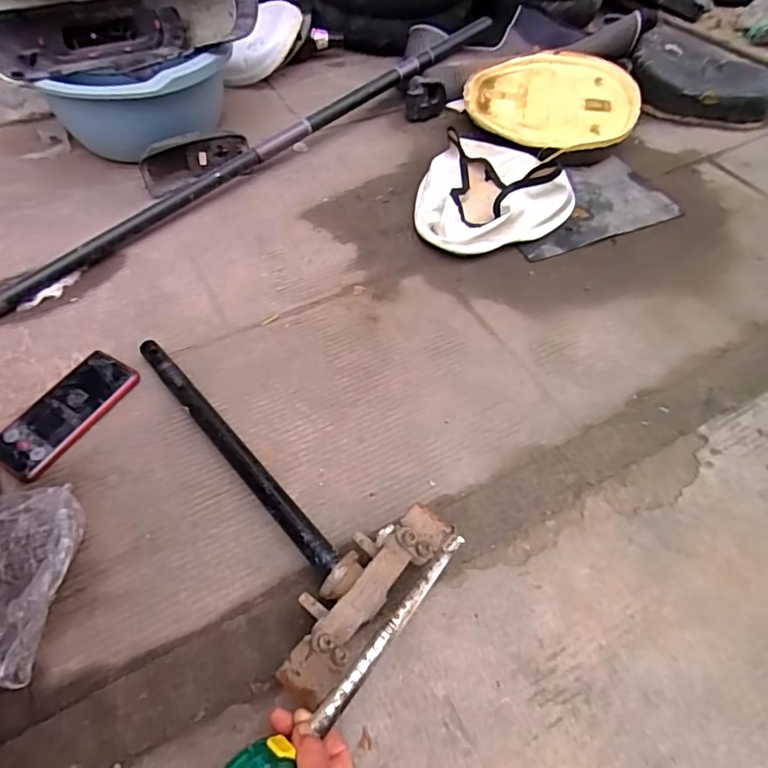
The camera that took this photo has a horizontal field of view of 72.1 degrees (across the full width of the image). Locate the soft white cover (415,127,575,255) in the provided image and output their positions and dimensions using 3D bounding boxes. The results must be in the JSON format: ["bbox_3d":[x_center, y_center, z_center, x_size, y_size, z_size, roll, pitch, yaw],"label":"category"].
[{"bbox_3d":[0.185,-0.325,0.869,0.248,0.070,0.303,9,53,6],"label":"soft white cover"}]

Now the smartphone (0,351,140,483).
[{"bbox_3d":[-0.363,0.031,0.601,0.076,0.011,0.159,26,57,17],"label":"smartphone"}]

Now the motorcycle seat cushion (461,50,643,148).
[{"bbox_3d":[0.312,-0.526,0.975,0.302,0.060,0.262,25,56,17],"label":"motorcycle seat cushion"}]

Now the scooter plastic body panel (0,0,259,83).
[{"bbox_3d":[-0.400,-0.555,0.825,0.378,0.104,0.164,-21,56,-16],"label":"scooter plastic body panel"}]

